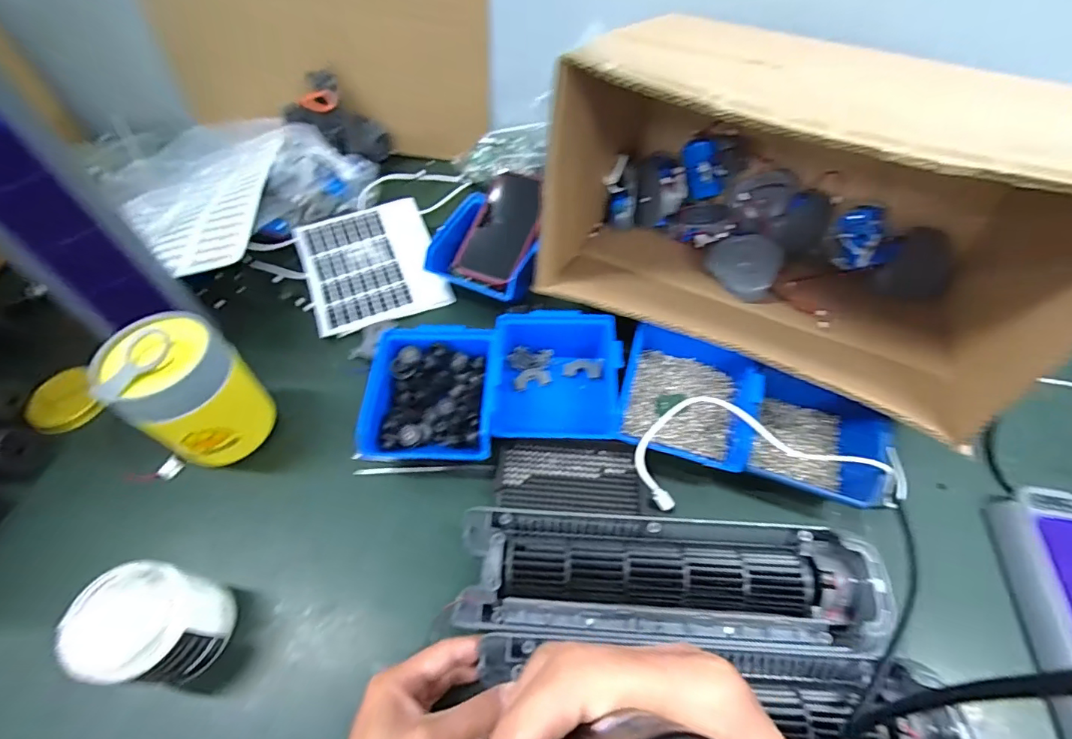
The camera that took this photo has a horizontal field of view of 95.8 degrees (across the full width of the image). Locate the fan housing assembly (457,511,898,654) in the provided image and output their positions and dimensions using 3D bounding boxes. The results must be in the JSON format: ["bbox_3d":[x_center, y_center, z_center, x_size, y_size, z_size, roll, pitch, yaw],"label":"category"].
[{"bbox_3d":[0.094,0.160,0.378,0.301,0.065,0.082,3,55,2],"label":"fan housing assembly"}]

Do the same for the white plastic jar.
[{"bbox_3d":[-0.281,0.192,0.366,0.072,0.089,0.074,23,58,15],"label":"white plastic jar"}]

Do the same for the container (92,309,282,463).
[{"bbox_3d":[-0.307,0.029,0.449,0.079,0.146,0.091,29,60,19],"label":"container"}]

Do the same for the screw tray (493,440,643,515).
[{"bbox_3d":[0.031,0.099,0.453,0.130,0.015,0.065,2,55,1],"label":"screw tray"}]

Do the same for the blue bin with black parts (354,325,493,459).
[{"bbox_3d":[-0.098,0.026,0.479,0.121,0.058,0.140,4,55,3],"label":"blue bin with black parts"}]

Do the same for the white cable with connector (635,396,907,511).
[{"bbox_3d":[0.193,0.070,0.443,0.206,0.073,0.107,-2,59,2],"label":"white cable with connector"}]

